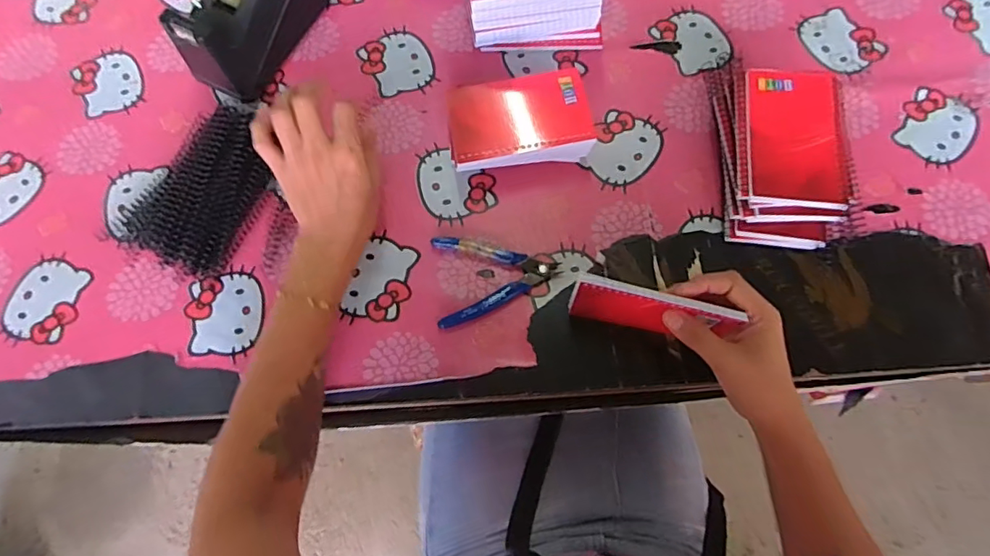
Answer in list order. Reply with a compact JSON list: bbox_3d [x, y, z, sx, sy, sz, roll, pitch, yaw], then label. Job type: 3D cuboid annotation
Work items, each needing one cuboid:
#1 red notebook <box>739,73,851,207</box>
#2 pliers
[{"bbox_3d":[0.266,-0.126,0.479,0.089,0.019,0.131,8,73,5],"label":"red notebook"},{"bbox_3d":[0.002,0.001,0.508,0.114,0.014,0.082,-4,73,1],"label":"pliers"}]

